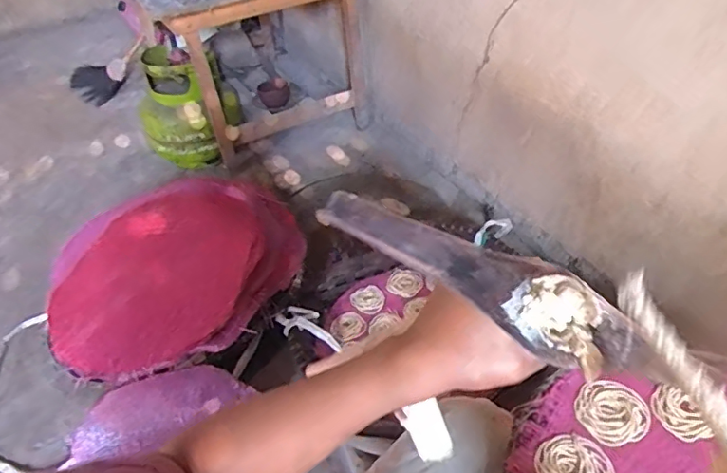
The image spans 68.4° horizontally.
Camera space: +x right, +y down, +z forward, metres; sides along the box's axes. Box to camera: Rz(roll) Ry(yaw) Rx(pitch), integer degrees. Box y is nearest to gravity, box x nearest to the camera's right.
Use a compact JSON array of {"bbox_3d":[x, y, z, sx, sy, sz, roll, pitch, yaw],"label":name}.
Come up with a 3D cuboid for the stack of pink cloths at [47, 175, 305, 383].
[{"bbox_3d":[-0.340,0.054,0.964,0.430,0.108,0.404,4,42,12],"label":"stack of pink cloths"}]

